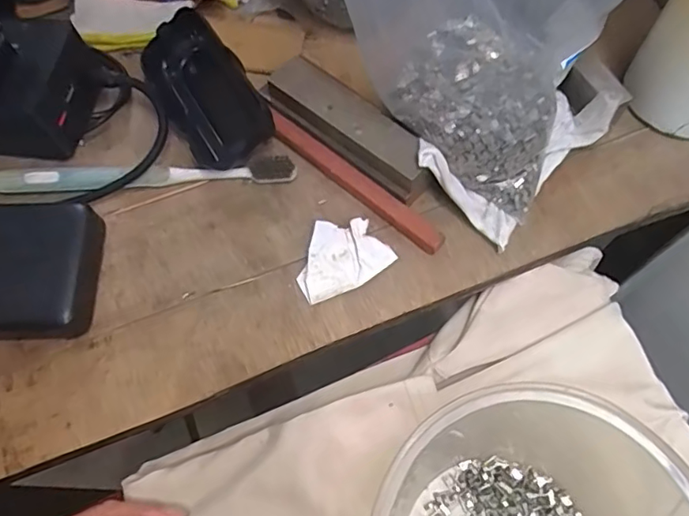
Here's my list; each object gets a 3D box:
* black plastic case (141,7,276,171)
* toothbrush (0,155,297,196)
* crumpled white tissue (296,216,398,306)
[{"bbox_3d":[-0.086,-0.103,0.342,0.055,0.025,0.104,-28,68,-10],"label":"black plastic case"},{"bbox_3d":[-0.121,-0.049,0.326,0.181,0.015,0.018,-1,66,1],"label":"toothbrush"},{"bbox_3d":[-0.002,-0.002,0.307,0.053,0.009,0.040,-21,67,-7],"label":"crumpled white tissue"}]

